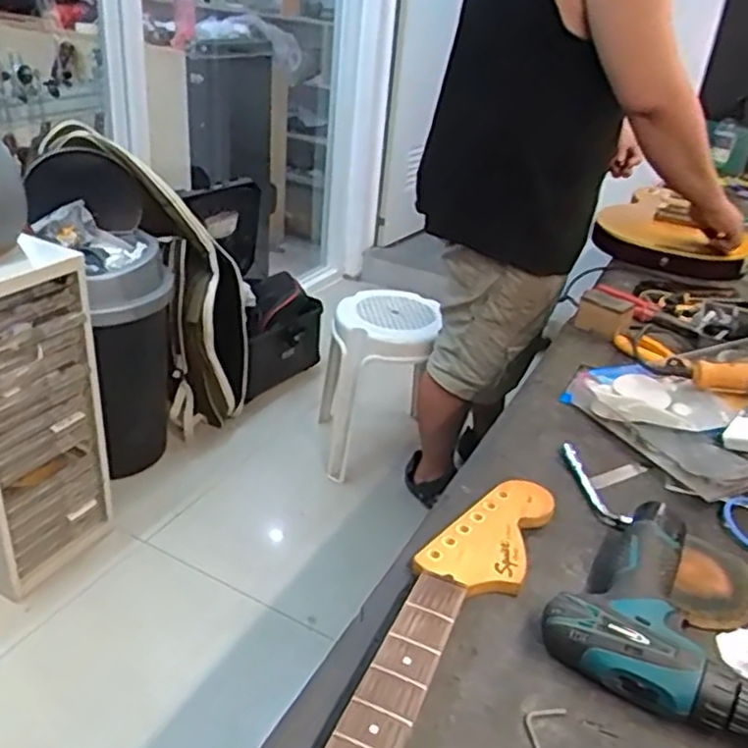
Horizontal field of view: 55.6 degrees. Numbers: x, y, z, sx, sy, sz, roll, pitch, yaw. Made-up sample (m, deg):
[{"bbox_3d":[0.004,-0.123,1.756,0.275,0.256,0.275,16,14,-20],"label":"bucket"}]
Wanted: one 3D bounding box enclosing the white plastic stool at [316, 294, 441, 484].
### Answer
[{"bbox_3d":[0.017,0.029,1.948,0.286,0.449,0.329,2,29,-7],"label":"white plastic stool"}]

